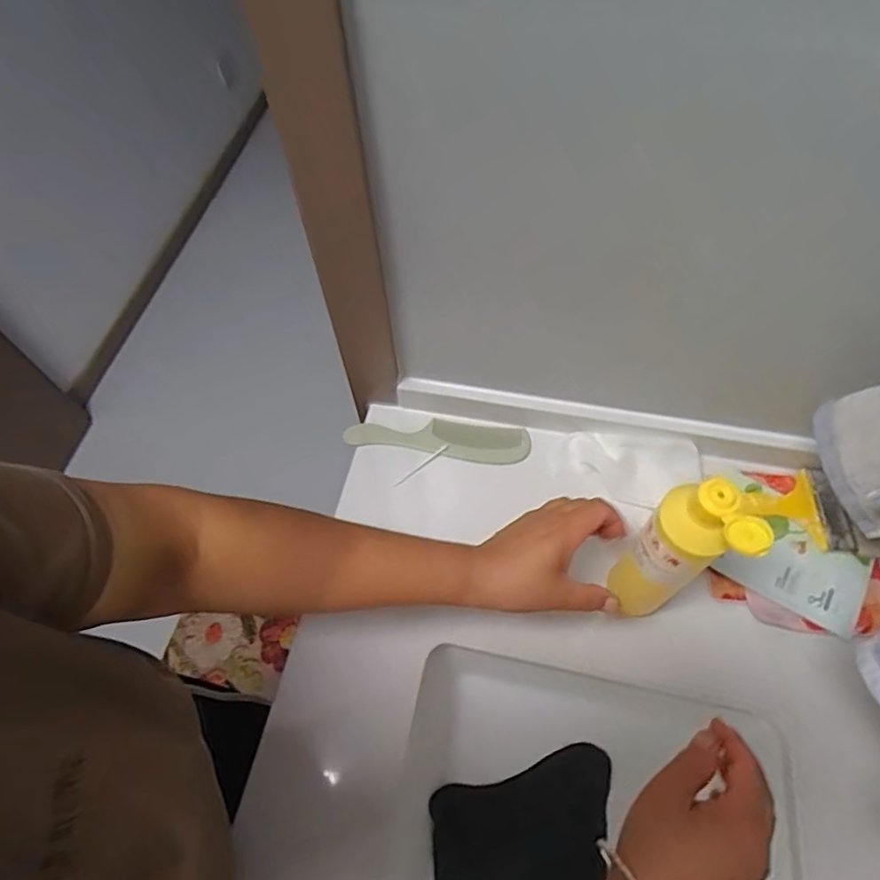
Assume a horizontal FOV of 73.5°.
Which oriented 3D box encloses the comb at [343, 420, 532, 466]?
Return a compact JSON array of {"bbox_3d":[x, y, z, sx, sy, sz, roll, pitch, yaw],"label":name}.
[{"bbox_3d":[-0.002,-0.003,0.671,0.204,0.012,0.049,7,62,6],"label":"comb"}]

